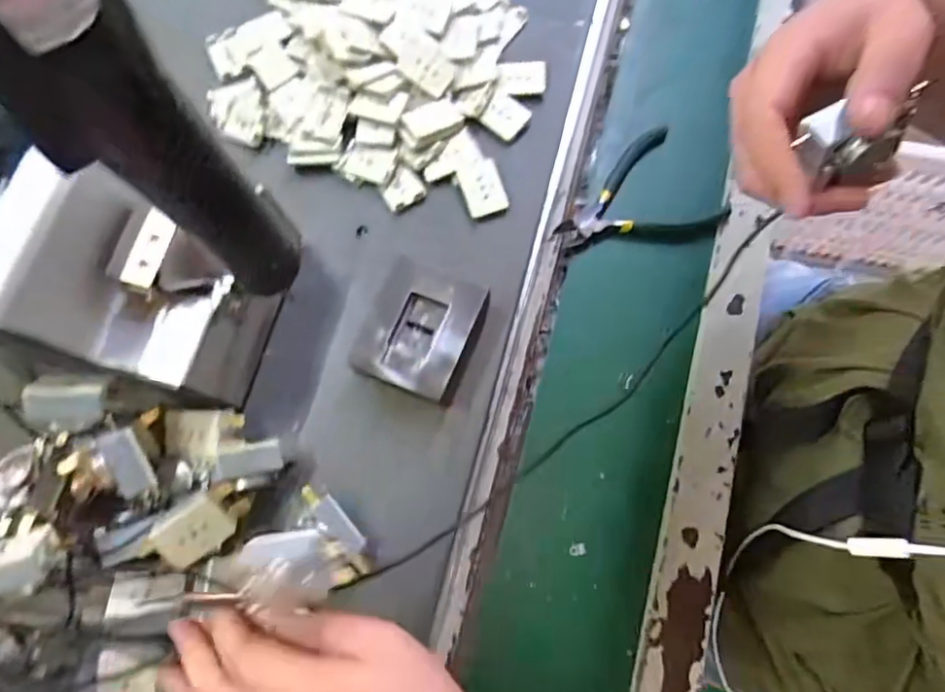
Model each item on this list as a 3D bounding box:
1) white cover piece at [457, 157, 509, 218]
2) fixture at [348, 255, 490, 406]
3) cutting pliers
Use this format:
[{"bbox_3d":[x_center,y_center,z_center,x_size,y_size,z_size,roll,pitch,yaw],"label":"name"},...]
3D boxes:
[{"bbox_3d":[0.008,-0.112,0.433,0.027,0.012,0.038,-19,75,-4],"label":"white cover piece"},{"bbox_3d":[-0.030,-0.012,0.395,0.067,0.030,0.089,21,76,7],"label":"fixture"},{"bbox_3d":[0.134,-0.100,0.460,0.090,0.011,0.124,42,79,11],"label":"cutting pliers"}]

